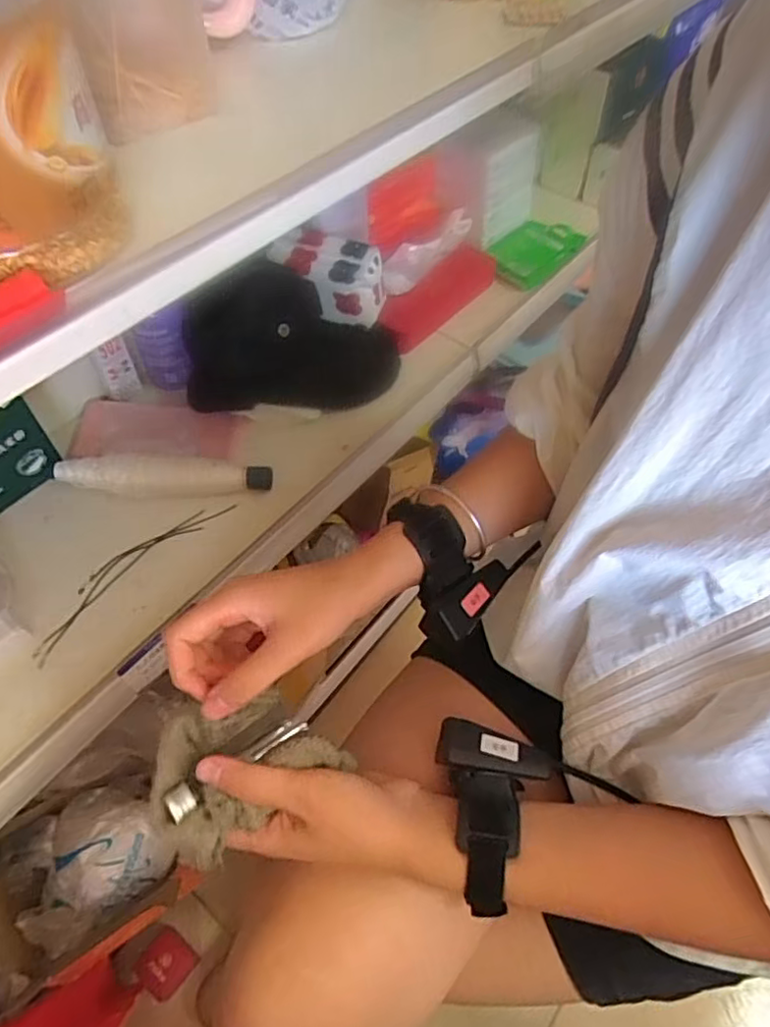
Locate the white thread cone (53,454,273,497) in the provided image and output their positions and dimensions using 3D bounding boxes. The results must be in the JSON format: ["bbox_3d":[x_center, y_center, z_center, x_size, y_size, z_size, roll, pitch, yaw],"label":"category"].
[{"bbox_3d":[-0.230,-0.039,0.640,0.216,0.029,0.037,3,56,-1],"label":"white thread cone"}]

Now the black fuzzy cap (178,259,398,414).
[{"bbox_3d":[-0.103,-0.190,0.713,0.246,0.169,0.076,-6,57,-7],"label":"black fuzzy cap"}]

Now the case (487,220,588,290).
[{"bbox_3d":[0.217,-0.378,0.881,0.083,0.028,0.150,36,62,19],"label":"case"}]

